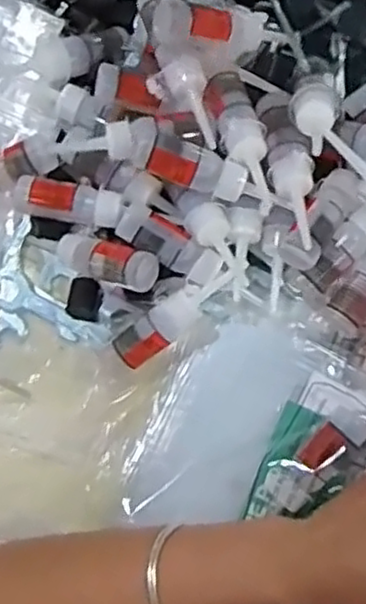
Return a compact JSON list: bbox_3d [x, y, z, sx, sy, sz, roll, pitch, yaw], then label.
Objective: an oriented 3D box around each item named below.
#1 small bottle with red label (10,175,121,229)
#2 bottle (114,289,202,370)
[{"bbox_3d":[-0.075,-0.066,0.468,0.071,0.019,0.021,11,73,3],"label":"small bottle with red label"},{"bbox_3d":[-0.015,0.018,0.461,0.060,0.023,0.025,-38,76,3],"label":"bottle"}]

